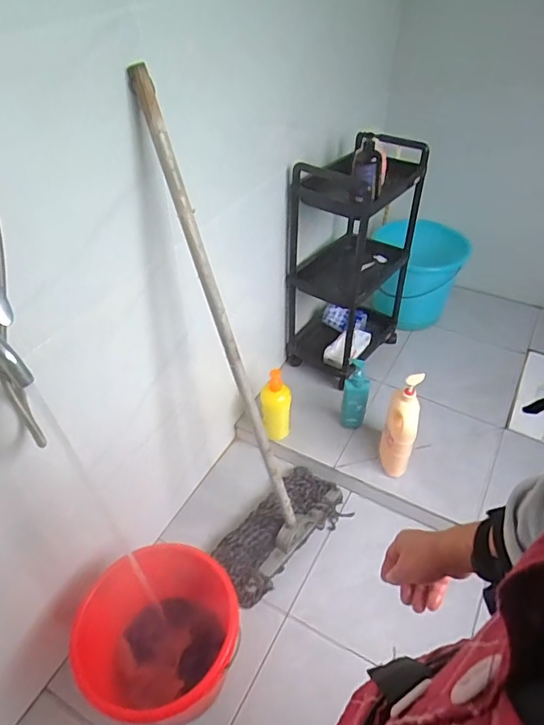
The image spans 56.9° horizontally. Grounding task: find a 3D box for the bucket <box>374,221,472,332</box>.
[{"bbox_3d":[0.446,-0.266,1.568,0.250,0.309,0.257,0,43,0],"label":"bucket"}]

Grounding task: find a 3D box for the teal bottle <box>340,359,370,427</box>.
[{"bbox_3d":[0.227,0.088,1.365,0.067,0.233,0.051,7,43,8],"label":"teal bottle"}]

